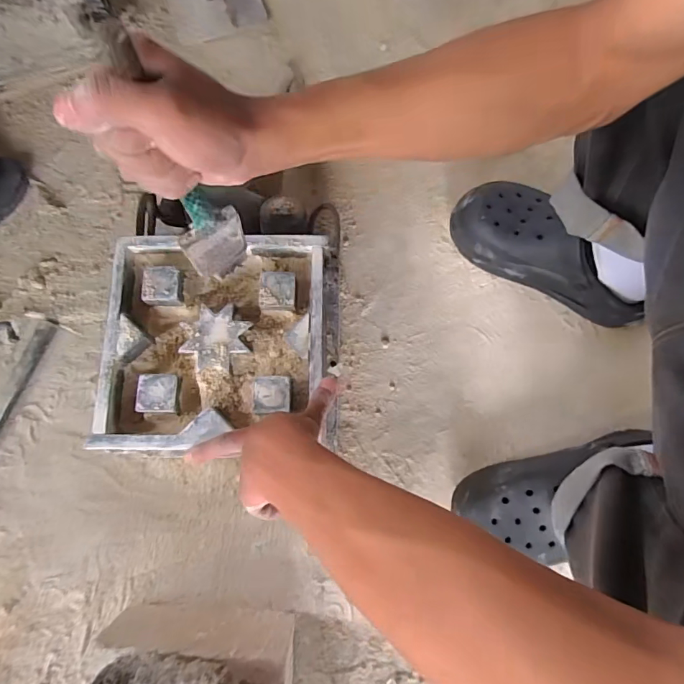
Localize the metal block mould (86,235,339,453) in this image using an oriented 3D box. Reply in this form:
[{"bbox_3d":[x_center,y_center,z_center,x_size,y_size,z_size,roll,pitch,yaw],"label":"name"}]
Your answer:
[{"bbox_3d":[-0.125,-0.002,0.467,0.237,0.040,0.221,0,78,-1],"label":"metal block mould"}]

